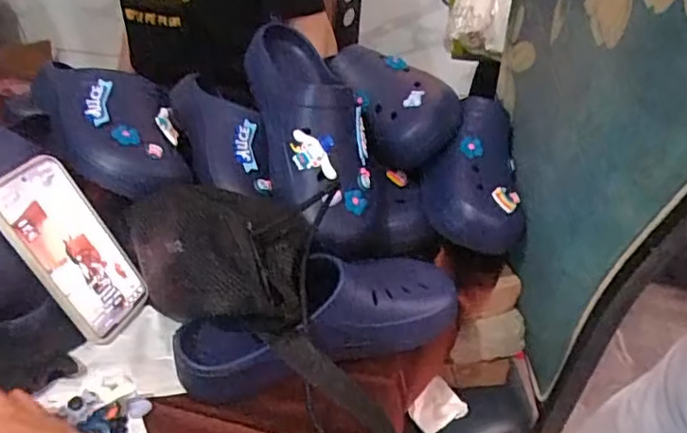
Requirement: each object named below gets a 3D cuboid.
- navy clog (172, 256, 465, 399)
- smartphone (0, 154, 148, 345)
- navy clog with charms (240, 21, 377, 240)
[{"bbox_3d":[-0.013,0.087,0.527,0.258,0.085,0.095,-12,37,-22],"label":"navy clog"},{"bbox_3d":[-0.241,0.029,0.537,0.007,0.165,0.084,-15,24,31],"label":"smartphone"},{"bbox_3d":[-0.037,-0.109,0.622,0.103,0.085,0.284,-11,67,-20],"label":"navy clog with charms"}]

